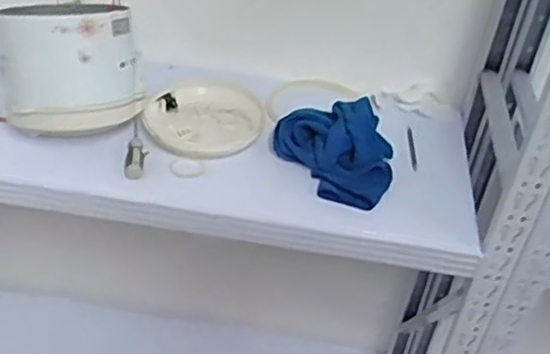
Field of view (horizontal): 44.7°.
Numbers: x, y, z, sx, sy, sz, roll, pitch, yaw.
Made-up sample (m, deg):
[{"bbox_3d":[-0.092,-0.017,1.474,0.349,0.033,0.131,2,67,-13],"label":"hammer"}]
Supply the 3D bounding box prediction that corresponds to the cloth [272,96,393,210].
[{"bbox_3d":[0.104,-0.056,1.115,0.206,0.092,0.171,23,42,19],"label":"cloth"}]

